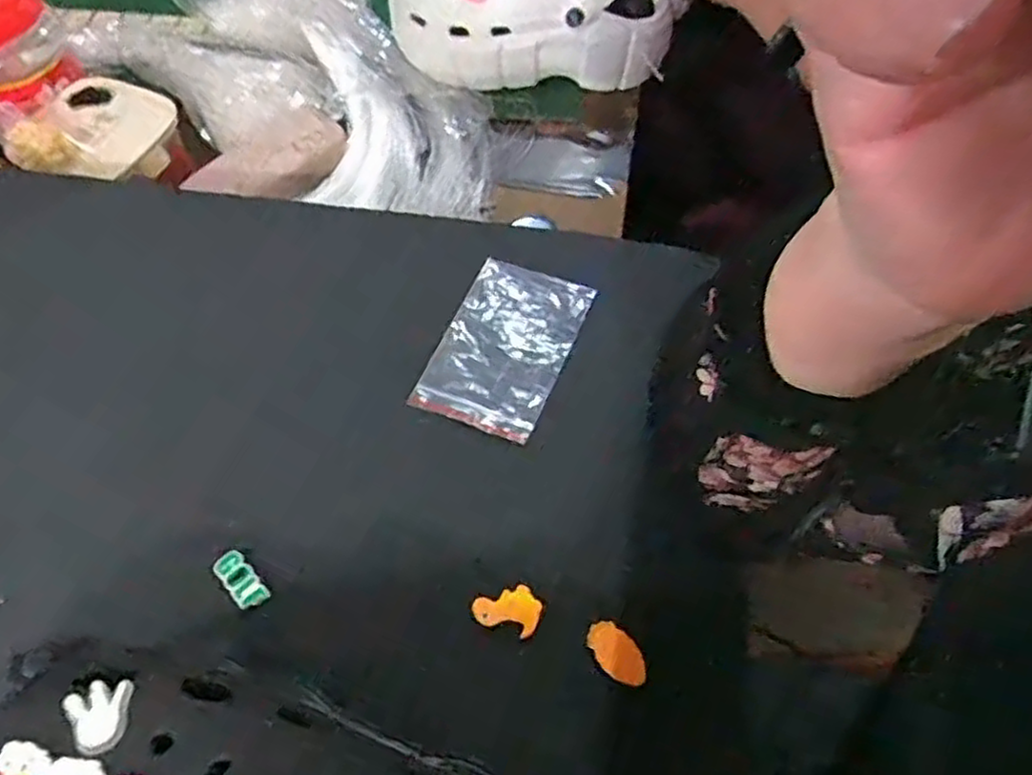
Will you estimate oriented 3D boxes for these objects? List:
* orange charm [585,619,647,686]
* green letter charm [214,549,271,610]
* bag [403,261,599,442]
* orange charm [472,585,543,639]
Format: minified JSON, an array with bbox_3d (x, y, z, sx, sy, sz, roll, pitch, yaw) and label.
[{"bbox_3d":[0.046,0.120,0.335,0.017,0.004,0.031,-31,63,-17],"label":"orange charm"},{"bbox_3d":[-0.133,0.093,0.358,0.015,0.004,0.032,-39,65,-21],"label":"green letter charm"},{"bbox_3d":[-0.006,-0.025,0.422,0.070,0.005,0.107,21,64,12],"label":"bag"},{"bbox_3d":[-0.004,0.103,0.348,0.031,0.004,0.022,14,59,9],"label":"orange charm"}]

